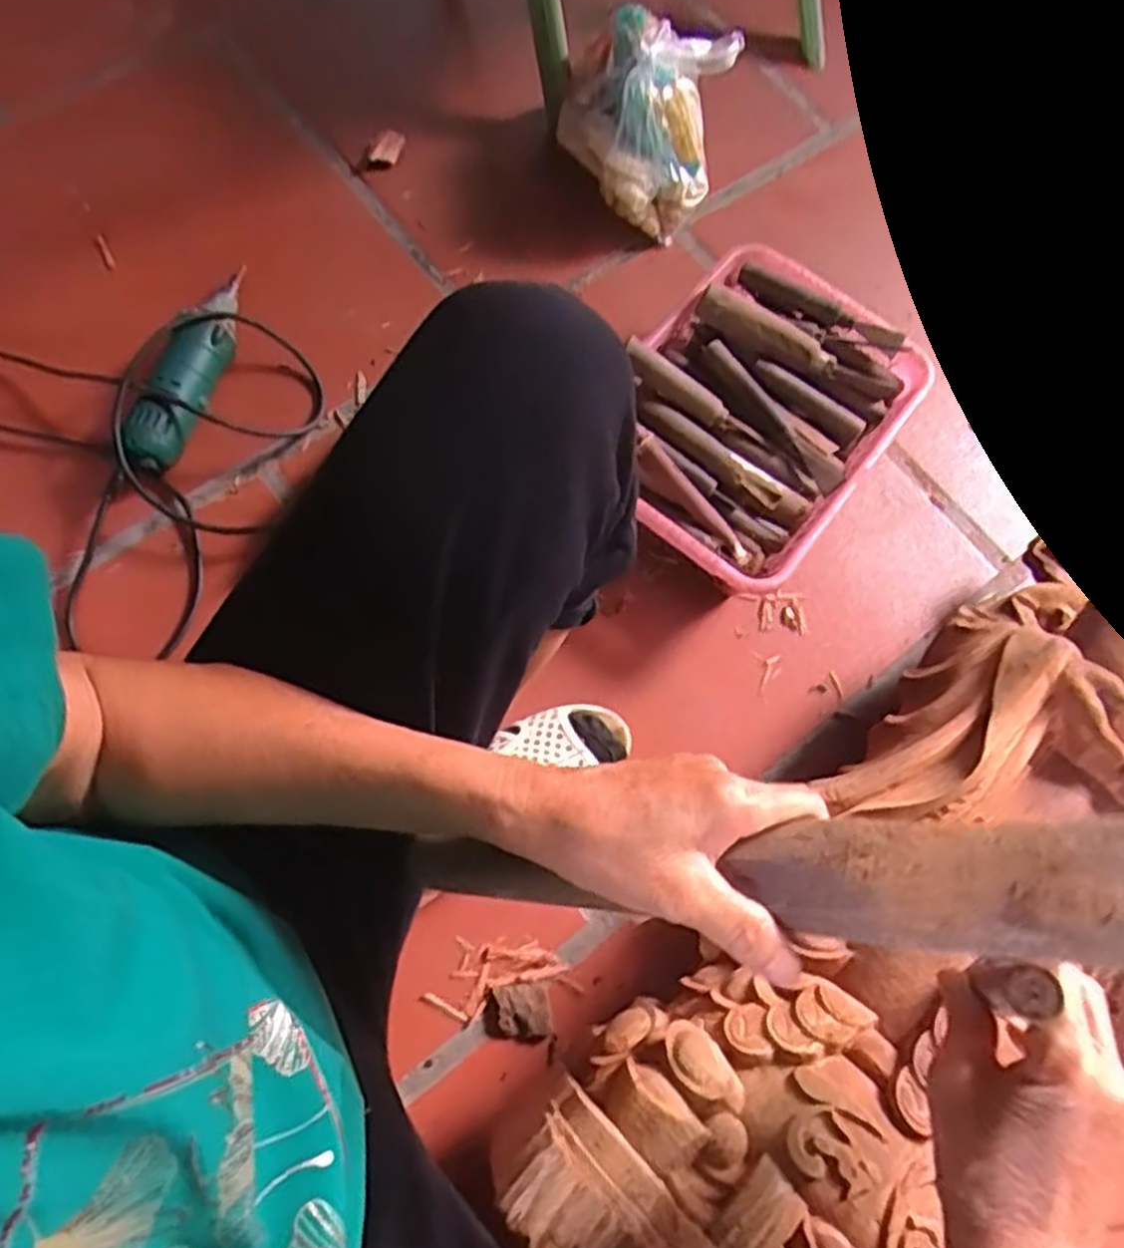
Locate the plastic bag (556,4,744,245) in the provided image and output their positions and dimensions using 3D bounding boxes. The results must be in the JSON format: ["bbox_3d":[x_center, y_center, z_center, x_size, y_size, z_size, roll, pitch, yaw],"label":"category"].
[{"bbox_3d":[0.082,-0.516,0.838,0.162,0.142,0.154,7,71,0],"label":"plastic bag"}]

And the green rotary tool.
[{"bbox_3d":[-0.331,-0.233,0.715,0.050,0.048,0.208,12,72,-1],"label":"green rotary tool"}]

